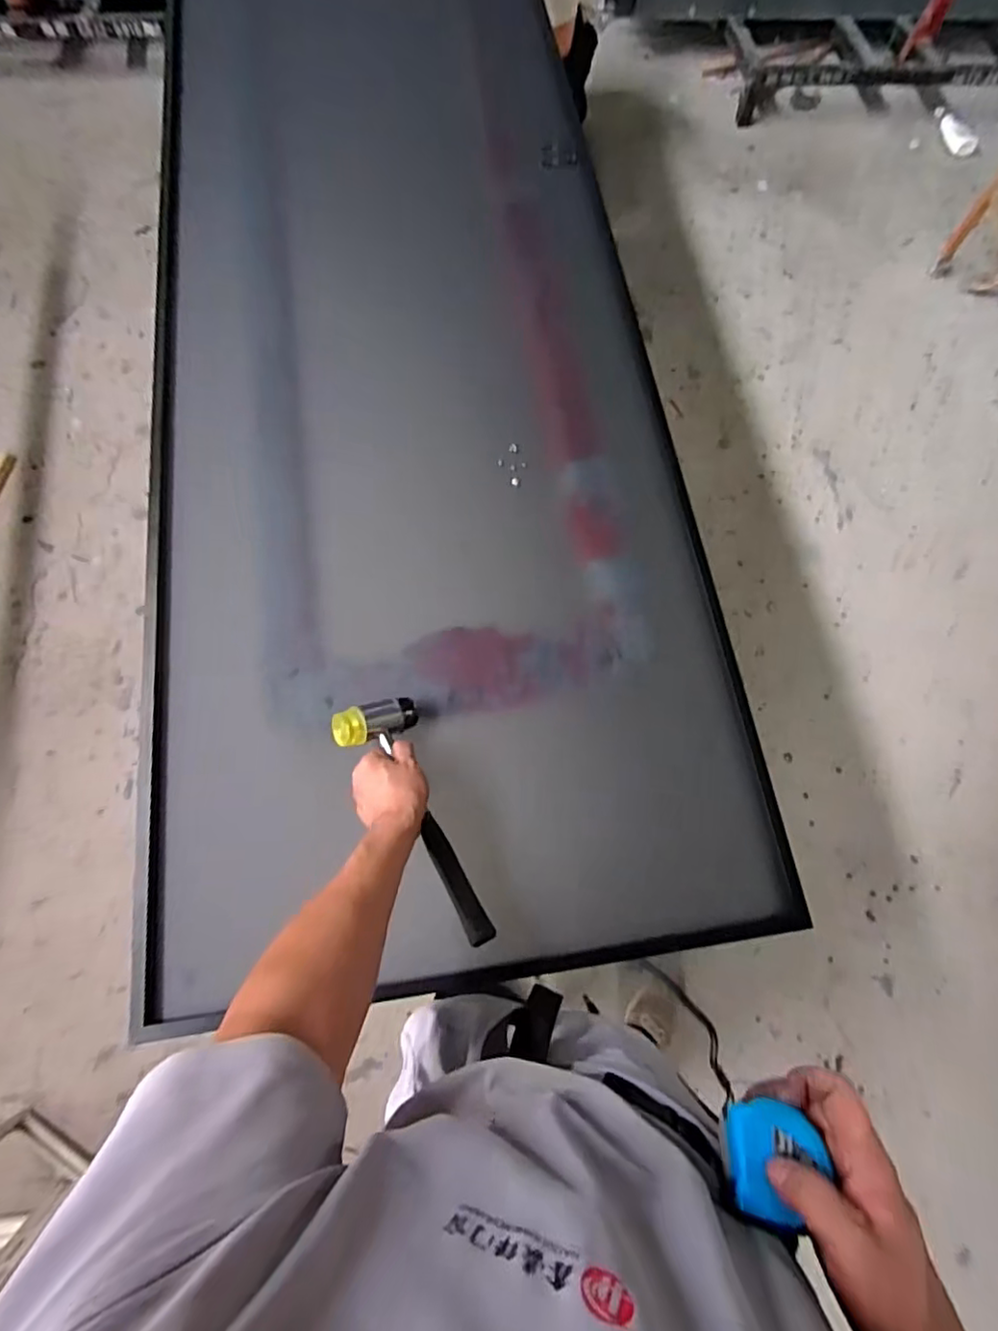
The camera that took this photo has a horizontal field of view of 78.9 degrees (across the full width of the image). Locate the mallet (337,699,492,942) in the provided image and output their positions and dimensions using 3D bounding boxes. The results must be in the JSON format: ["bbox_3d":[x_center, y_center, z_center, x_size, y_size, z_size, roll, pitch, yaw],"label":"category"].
[{"bbox_3d":[-0.090,0.172,0.683,0.095,0.041,0.291,-25,71,-10],"label":"mallet"}]

